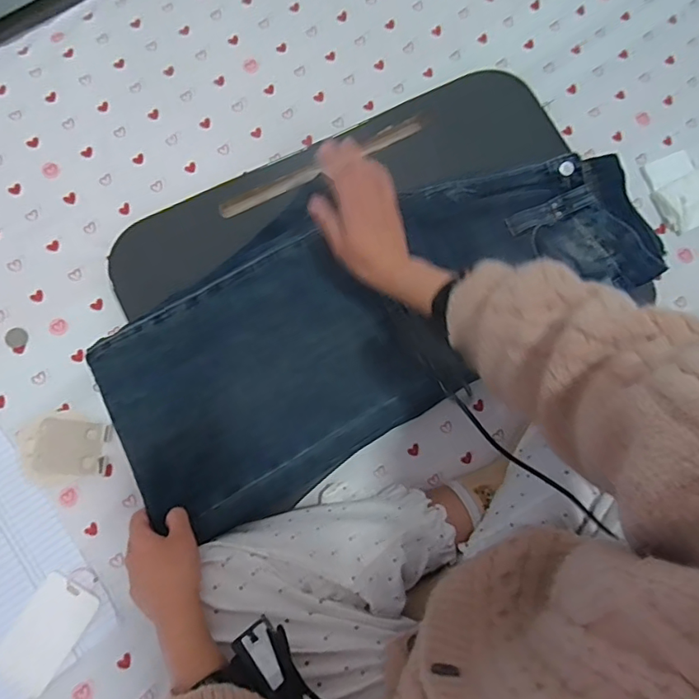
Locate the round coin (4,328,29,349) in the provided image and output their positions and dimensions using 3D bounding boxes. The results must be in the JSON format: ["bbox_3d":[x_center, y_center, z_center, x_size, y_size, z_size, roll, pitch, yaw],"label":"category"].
[{"bbox_3d":[-0.402,-0.014,0.602,0.025,0.004,0.025,2,78,-12],"label":"round coin"}]

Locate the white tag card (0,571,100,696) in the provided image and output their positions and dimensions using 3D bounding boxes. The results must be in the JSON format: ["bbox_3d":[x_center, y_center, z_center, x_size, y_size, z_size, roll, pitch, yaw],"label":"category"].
[{"bbox_3d":[-0.320,0.297,0.526,0.064,0.004,0.103,31,73,0],"label":"white tag card"}]

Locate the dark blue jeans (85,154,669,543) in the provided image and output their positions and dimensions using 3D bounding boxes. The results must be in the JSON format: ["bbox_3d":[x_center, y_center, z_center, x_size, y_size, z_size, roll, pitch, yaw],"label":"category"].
[{"bbox_3d":[0.040,-0.056,0.577,0.653,0.040,0.274,-29,78,-7],"label":"dark blue jeans"}]

